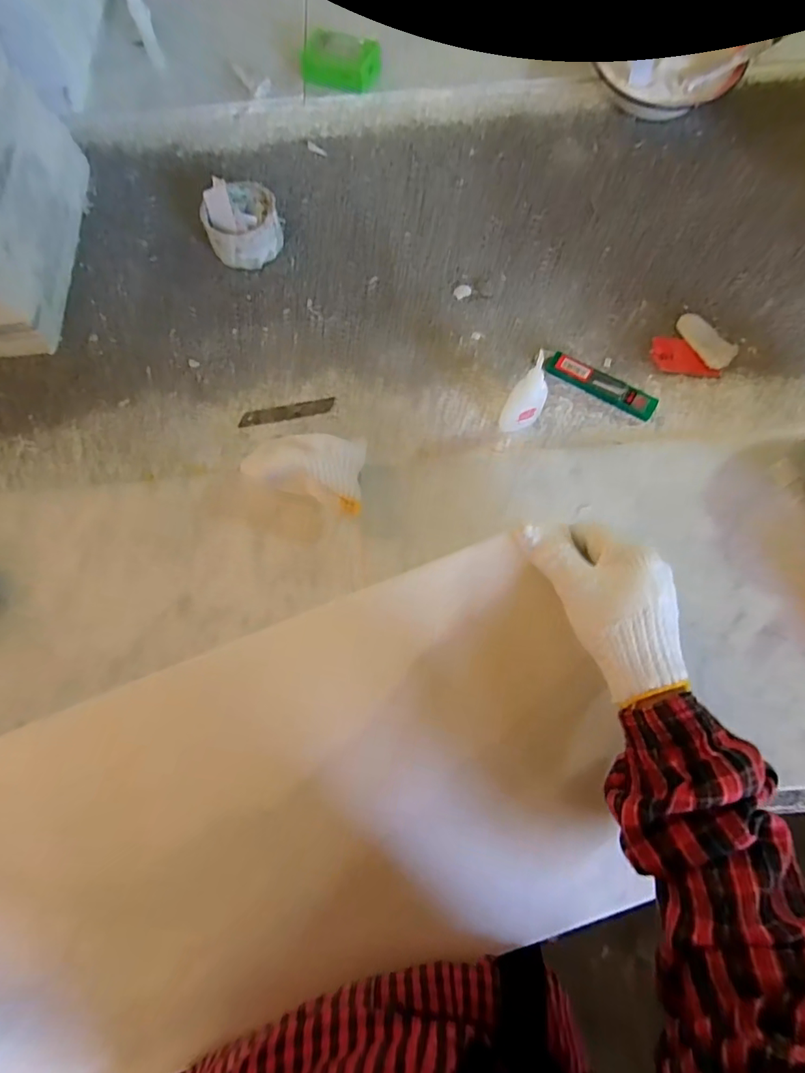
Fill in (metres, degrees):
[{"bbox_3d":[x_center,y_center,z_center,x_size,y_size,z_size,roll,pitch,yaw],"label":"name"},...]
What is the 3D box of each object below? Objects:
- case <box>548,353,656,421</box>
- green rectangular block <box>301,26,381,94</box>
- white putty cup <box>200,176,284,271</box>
[{"bbox_3d":[0.203,-0.154,0.495,0.114,0.014,0.025,30,74,10],"label":"case"},{"bbox_3d":[-0.085,-0.643,0.658,0.107,0.040,0.066,16,72,6],"label":"green rectangular block"},{"bbox_3d":[-0.186,-0.367,0.557,0.083,0.062,0.088,0,71,1],"label":"white putty cup"}]

